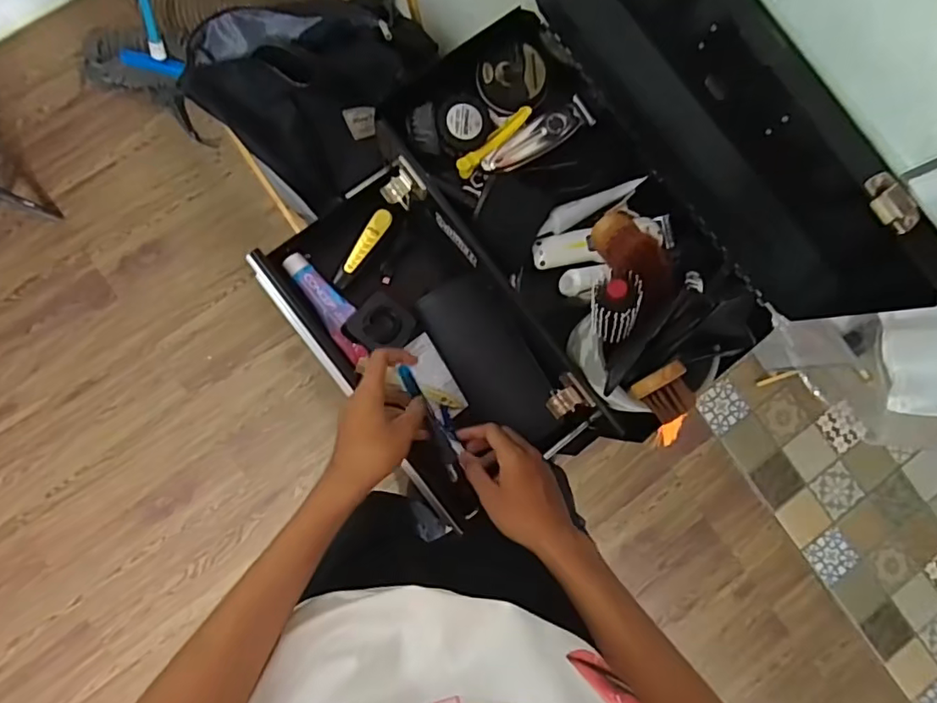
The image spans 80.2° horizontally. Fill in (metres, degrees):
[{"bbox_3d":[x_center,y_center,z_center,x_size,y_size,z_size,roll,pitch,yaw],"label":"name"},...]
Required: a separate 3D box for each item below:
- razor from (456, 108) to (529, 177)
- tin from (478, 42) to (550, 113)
[{"bbox_3d":[0.029,-0.242,0.640,0.104,0.023,0.018,-44,91,-6],"label":"razor"},{"bbox_3d":[0.052,-0.319,0.648,0.080,0.022,0.074,0,86,-5],"label":"tin"}]

